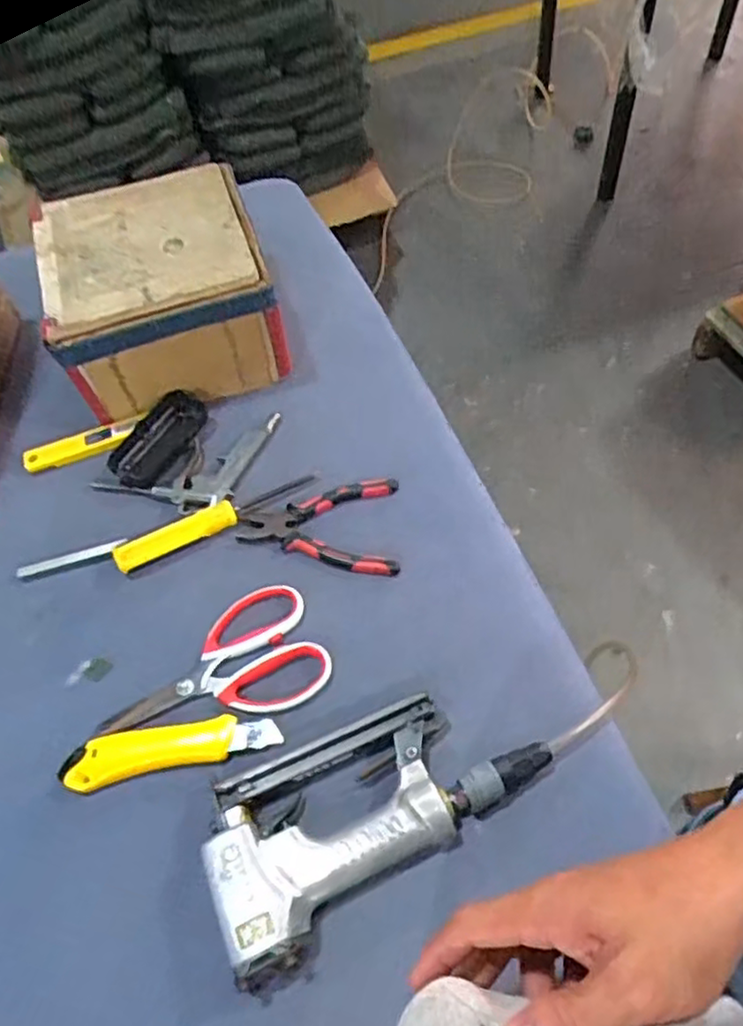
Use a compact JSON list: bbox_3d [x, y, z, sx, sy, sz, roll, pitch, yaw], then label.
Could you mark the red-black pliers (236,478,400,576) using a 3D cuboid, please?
[{"bbox_3d":[-0.050,0.016,0.632,0.146,0.017,0.095,-4,58,0],"label":"red-black pliers"}]

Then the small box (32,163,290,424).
[{"bbox_3d":[-0.220,-0.231,0.725,0.206,0.130,0.207,-17,59,-8],"label":"small box"}]

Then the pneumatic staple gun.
[{"bbox_3d":[-0.007,0.204,0.495,0.243,0.036,0.125,-32,62,-16],"label":"pneumatic staple gun"}]

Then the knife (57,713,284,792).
[{"bbox_3d":[-0.156,0.182,0.538,0.164,0.014,0.036,-11,58,-4],"label":"knife"}]

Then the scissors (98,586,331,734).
[{"bbox_3d":[-0.130,0.132,0.562,0.181,0.009,0.102,-23,60,-12],"label":"scissors"}]

